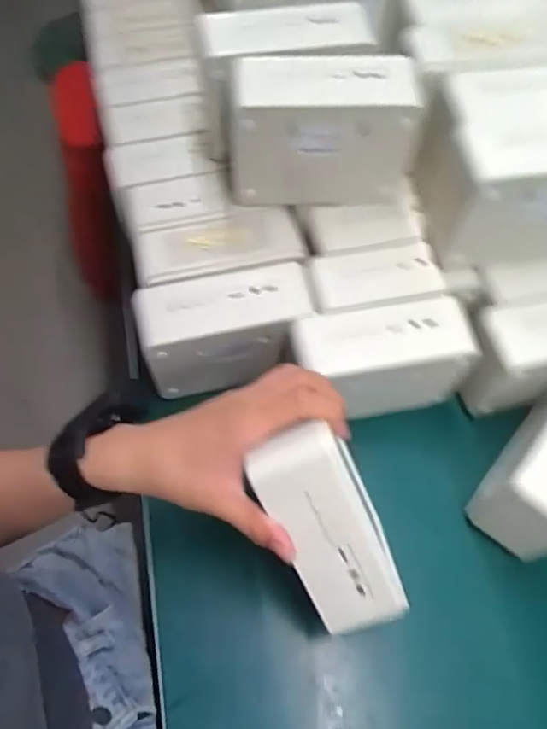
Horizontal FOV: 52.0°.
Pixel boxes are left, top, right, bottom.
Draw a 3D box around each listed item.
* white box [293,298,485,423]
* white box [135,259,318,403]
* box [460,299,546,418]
[{"bbox_3d":[0.086,0.001,0.473,0.140,0.101,0.054,-8,63,-7],"label":"white box"},{"bbox_3d":[-0.040,-0.025,0.477,0.135,0.088,0.062,-11,63,-8],"label":"white box"},{"bbox_3d":[0.231,-0.008,0.473,0.140,0.089,0.061,-6,62,-6],"label":"box"}]

